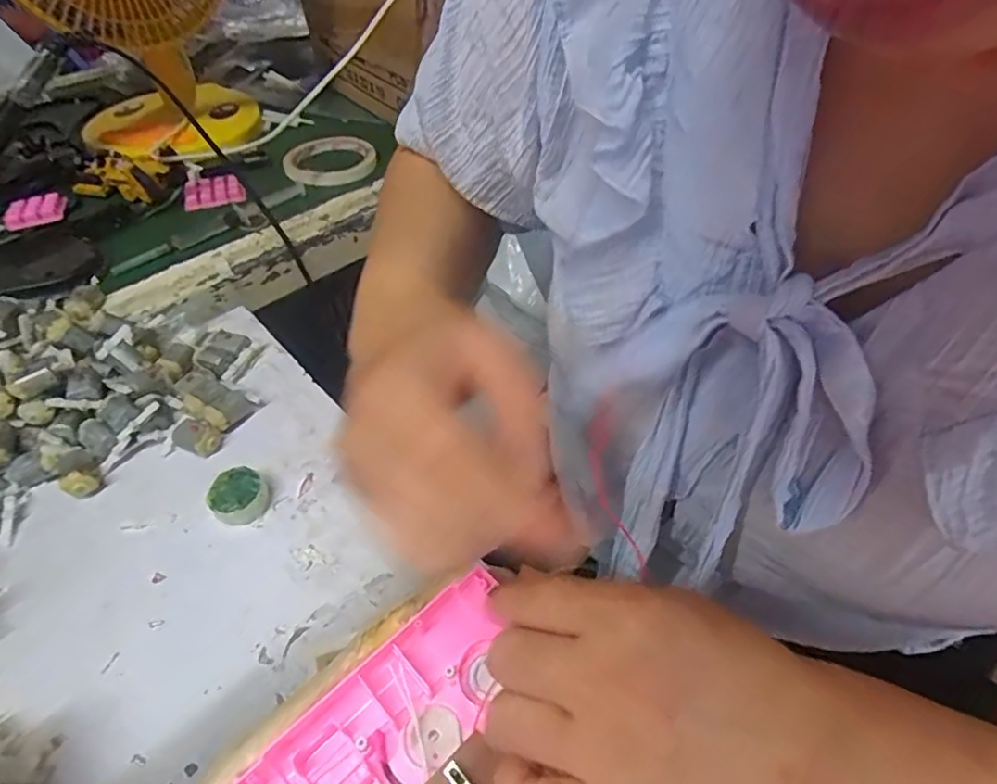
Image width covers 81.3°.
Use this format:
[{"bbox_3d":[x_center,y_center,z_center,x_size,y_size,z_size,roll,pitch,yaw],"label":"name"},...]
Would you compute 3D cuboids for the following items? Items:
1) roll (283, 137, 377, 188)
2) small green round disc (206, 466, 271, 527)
[{"bbox_3d":[-0.187,-0.258,0.645,0.098,0.010,0.109,-29,53,-23],"label":"roll"},{"bbox_3d":[-0.159,0.064,0.356,0.031,0.016,0.032,0,47,0],"label":"small green round disc"}]

